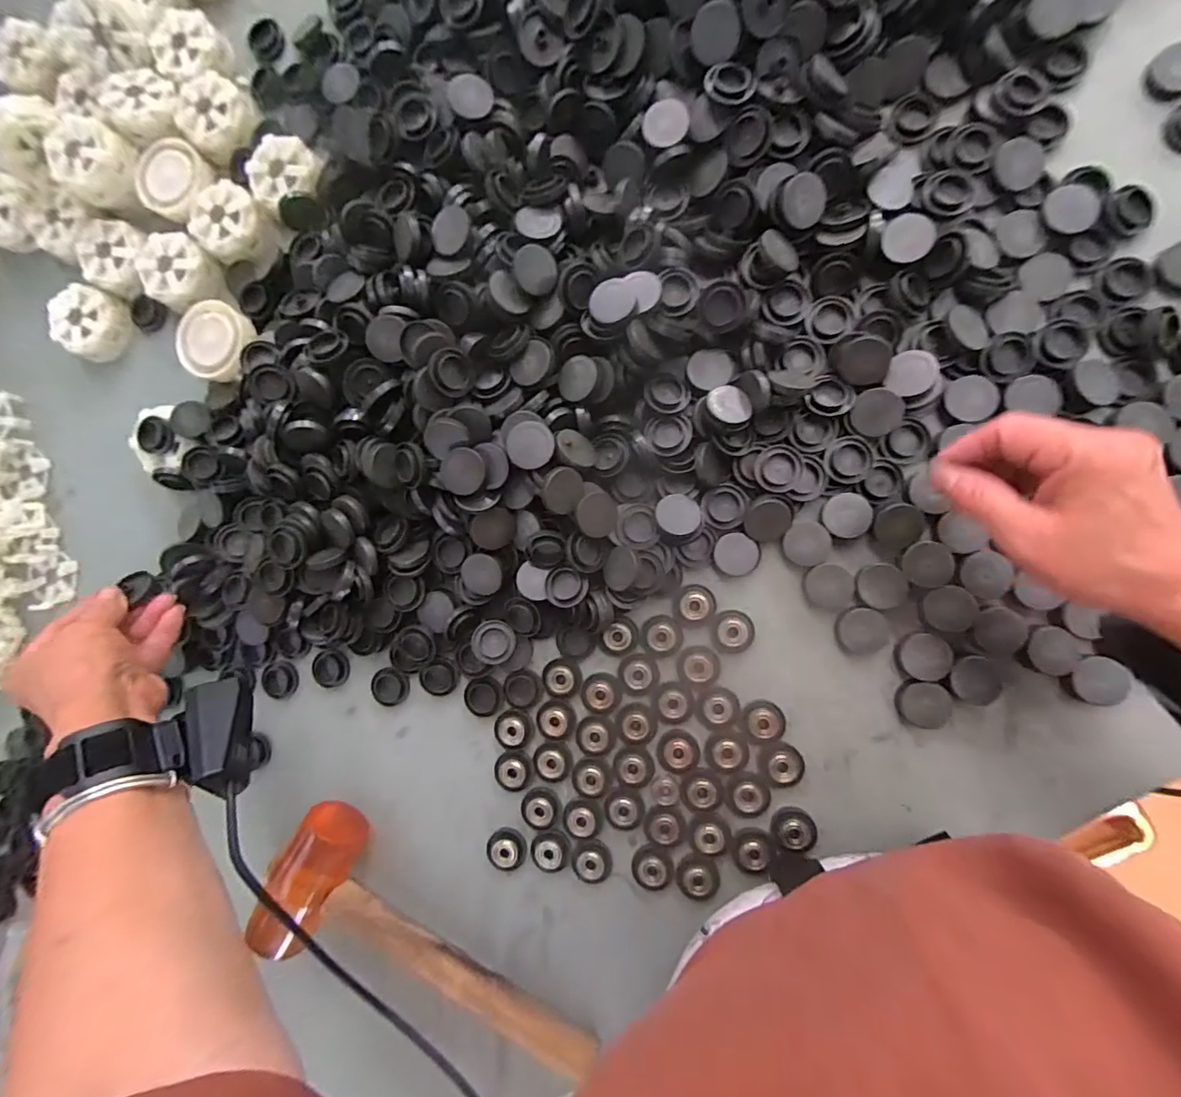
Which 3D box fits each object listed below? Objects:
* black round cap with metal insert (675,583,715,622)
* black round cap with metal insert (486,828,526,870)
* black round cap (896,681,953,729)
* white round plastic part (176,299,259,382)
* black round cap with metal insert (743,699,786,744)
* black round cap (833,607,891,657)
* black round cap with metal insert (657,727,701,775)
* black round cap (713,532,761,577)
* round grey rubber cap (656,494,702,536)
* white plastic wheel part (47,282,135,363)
[{"bbox_3d":[0.081,0.042,0.396,0.028,0.009,0.028,0,91,8],"label":"black round cap with metal insert"},{"bbox_3d":[-0.069,0.245,0.423,0.032,0.009,0.030,0,91,8],"label":"black round cap with metal insert"},{"bbox_3d":[0.238,0.111,0.371,0.036,0.013,0.033,0,91,8],"label":"black round cap"},{"bbox_3d":[-0.315,-0.174,0.436,0.069,0.017,0.062,19,93,7],"label":"white round plastic part"},{"bbox_3d":[0.130,0.129,0.386,0.030,0.011,0.029,0,91,8],"label":"black round cap with metal insert"},{"bbox_3d":[0.200,0.061,0.375,0.039,0.011,0.034,10,92,7],"label":"black round cap"},{"bbox_3d":[0.068,0.160,0.402,0.032,0.016,0.033,0,91,8],"label":"black round cap with metal insert"},{"bbox_3d":[0.110,0.005,0.390,0.033,0.009,0.032,0,91,8],"label":"black round cap"},{"bbox_3d":[0.064,-0.025,0.378,0.032,0.004,0.033,2,67,-4],"label":"round grey rubber cap"},{"bbox_3d":[-0.458,-0.207,0.477,0.062,0.032,0.062,0,91,8],"label":"white plastic wheel part"}]

